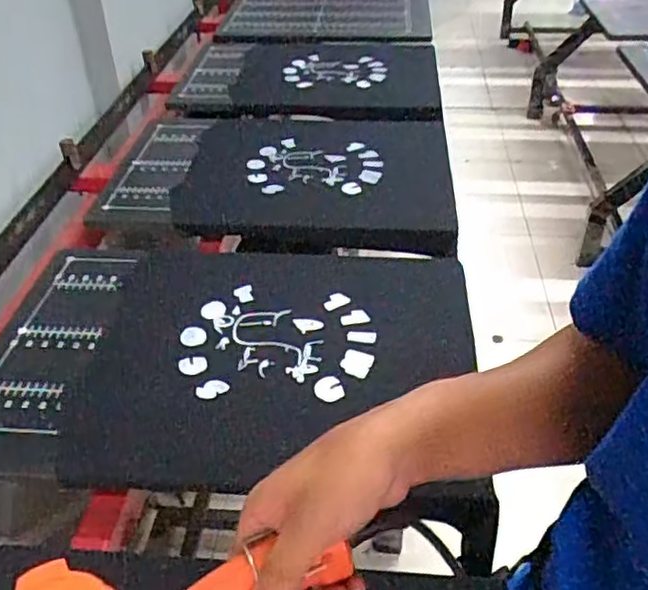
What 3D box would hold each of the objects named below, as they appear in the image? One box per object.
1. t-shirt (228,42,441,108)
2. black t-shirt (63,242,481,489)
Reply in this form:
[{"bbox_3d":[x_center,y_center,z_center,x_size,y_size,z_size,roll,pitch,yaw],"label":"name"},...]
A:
[{"bbox_3d":[0.026,-0.527,1.555,0.462,0.032,0.426,2,38,5],"label":"t-shirt"},{"bbox_3d":[-0.048,0.080,0.827,0.465,0.060,0.395,0,38,3],"label":"black t-shirt"}]

